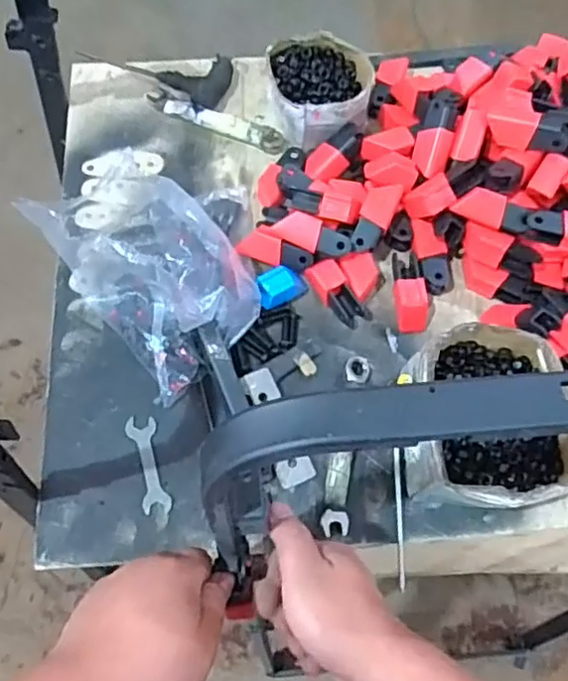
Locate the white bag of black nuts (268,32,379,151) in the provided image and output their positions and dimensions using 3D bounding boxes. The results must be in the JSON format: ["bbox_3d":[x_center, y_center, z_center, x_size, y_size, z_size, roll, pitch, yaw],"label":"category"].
[{"bbox_3d":[0.046,-0.302,0.793,0.128,0.067,0.144,-3,65,-2],"label":"white bag of black nuts"}]

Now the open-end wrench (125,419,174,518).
[{"bbox_3d":[-0.131,0.119,0.627,0.028,0.005,0.097,-14,66,-7],"label":"open-end wrench"}]

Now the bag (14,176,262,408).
[{"bbox_3d":[-0.141,-0.087,0.679,0.153,0.090,0.268,-35,70,-15],"label":"bag"}]

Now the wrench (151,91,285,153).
[{"bbox_3d":[-0.085,-0.270,0.804,0.176,0.018,0.031,21,67,9],"label":"wrench"}]

